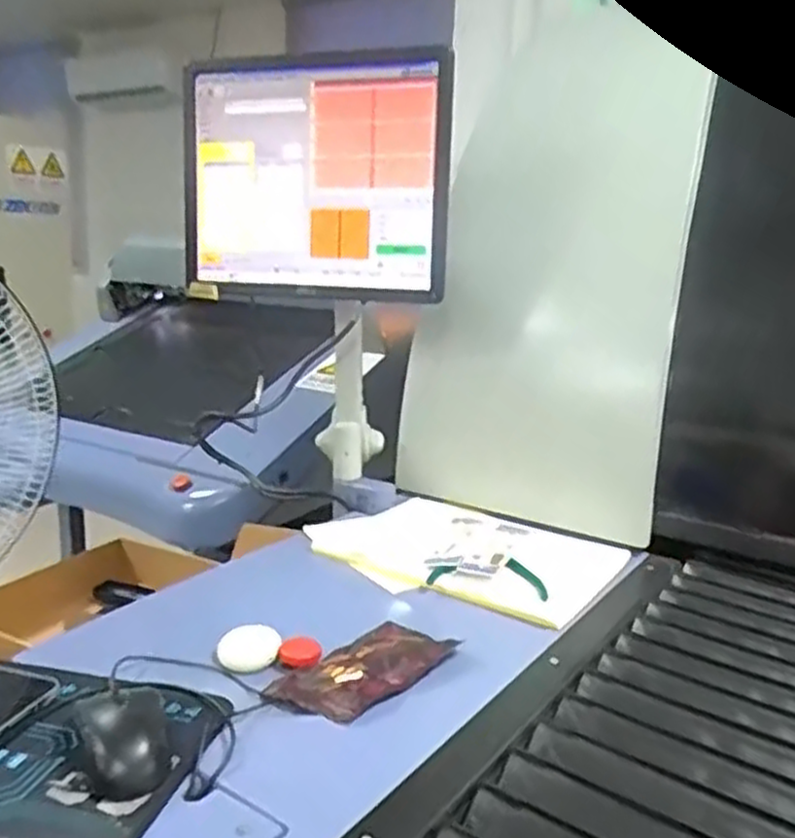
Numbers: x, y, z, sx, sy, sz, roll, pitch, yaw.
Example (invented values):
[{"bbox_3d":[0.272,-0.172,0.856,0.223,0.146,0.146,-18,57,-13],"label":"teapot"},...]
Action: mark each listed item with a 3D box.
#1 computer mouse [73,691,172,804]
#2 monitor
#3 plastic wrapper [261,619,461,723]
[{"bbox_3d":[-0.189,0.217,0.535,0.053,0.031,0.103,-4,14,-28],"label":"computer mouse"},{"bbox_3d":[-0.112,-0.315,1.021,0.363,0.305,0.078,8,14,24],"label":"monitor"},{"bbox_3d":[-0.031,0.214,0.671,0.112,0.013,0.144,0,13,41],"label":"plastic wrapper"}]

